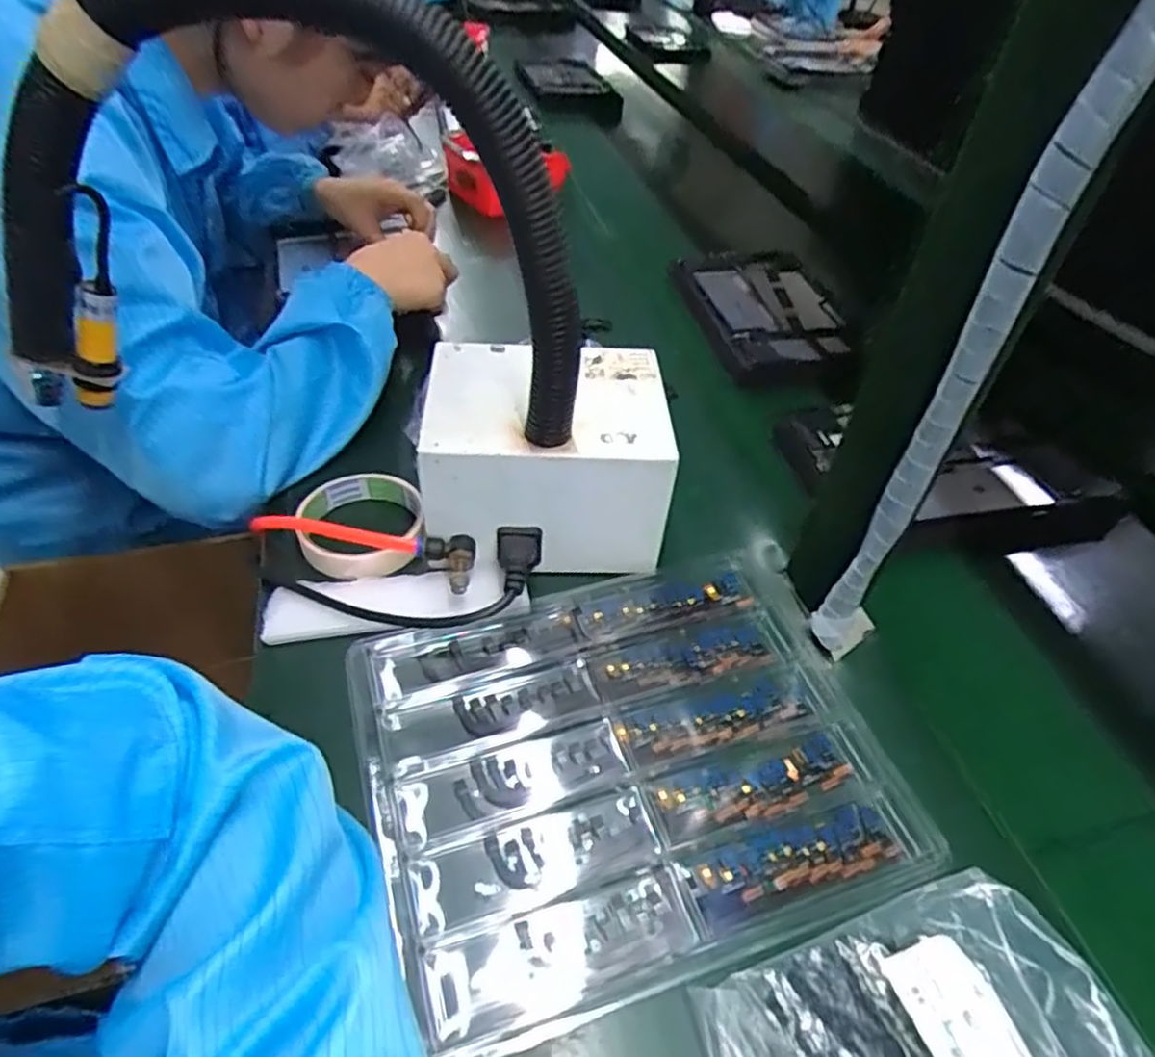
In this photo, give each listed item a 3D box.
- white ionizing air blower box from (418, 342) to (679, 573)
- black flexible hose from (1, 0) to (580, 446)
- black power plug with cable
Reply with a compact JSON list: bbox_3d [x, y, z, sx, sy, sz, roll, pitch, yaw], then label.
[{"bbox_3d":[-0.024,-0.051,0.493,0.155,0.099,0.129,0,45,-5],"label":"white ionizing air blower box"},{"bbox_3d":[-0.151,-0.165,0.369,0.309,0.225,0.092,6,45,0],"label":"black flexible hose"},{"bbox_3d":[-0.103,0.042,0.450,0.171,0.028,0.060,-15,47,-1],"label":"black power plug with cable"}]

